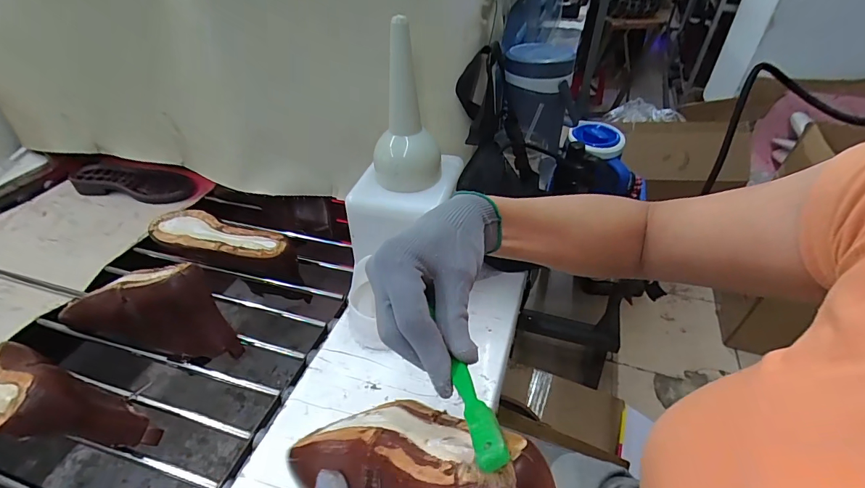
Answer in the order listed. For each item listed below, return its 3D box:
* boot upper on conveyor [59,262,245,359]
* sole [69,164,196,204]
[{"bbox_3d":[-0.397,0.078,0.565,0.267,0.105,0.084,12,43,13],"label":"boot upper on conveyor"},{"bbox_3d":[-0.635,-0.129,0.858,0.261,0.028,0.080,8,63,3],"label":"sole"}]

